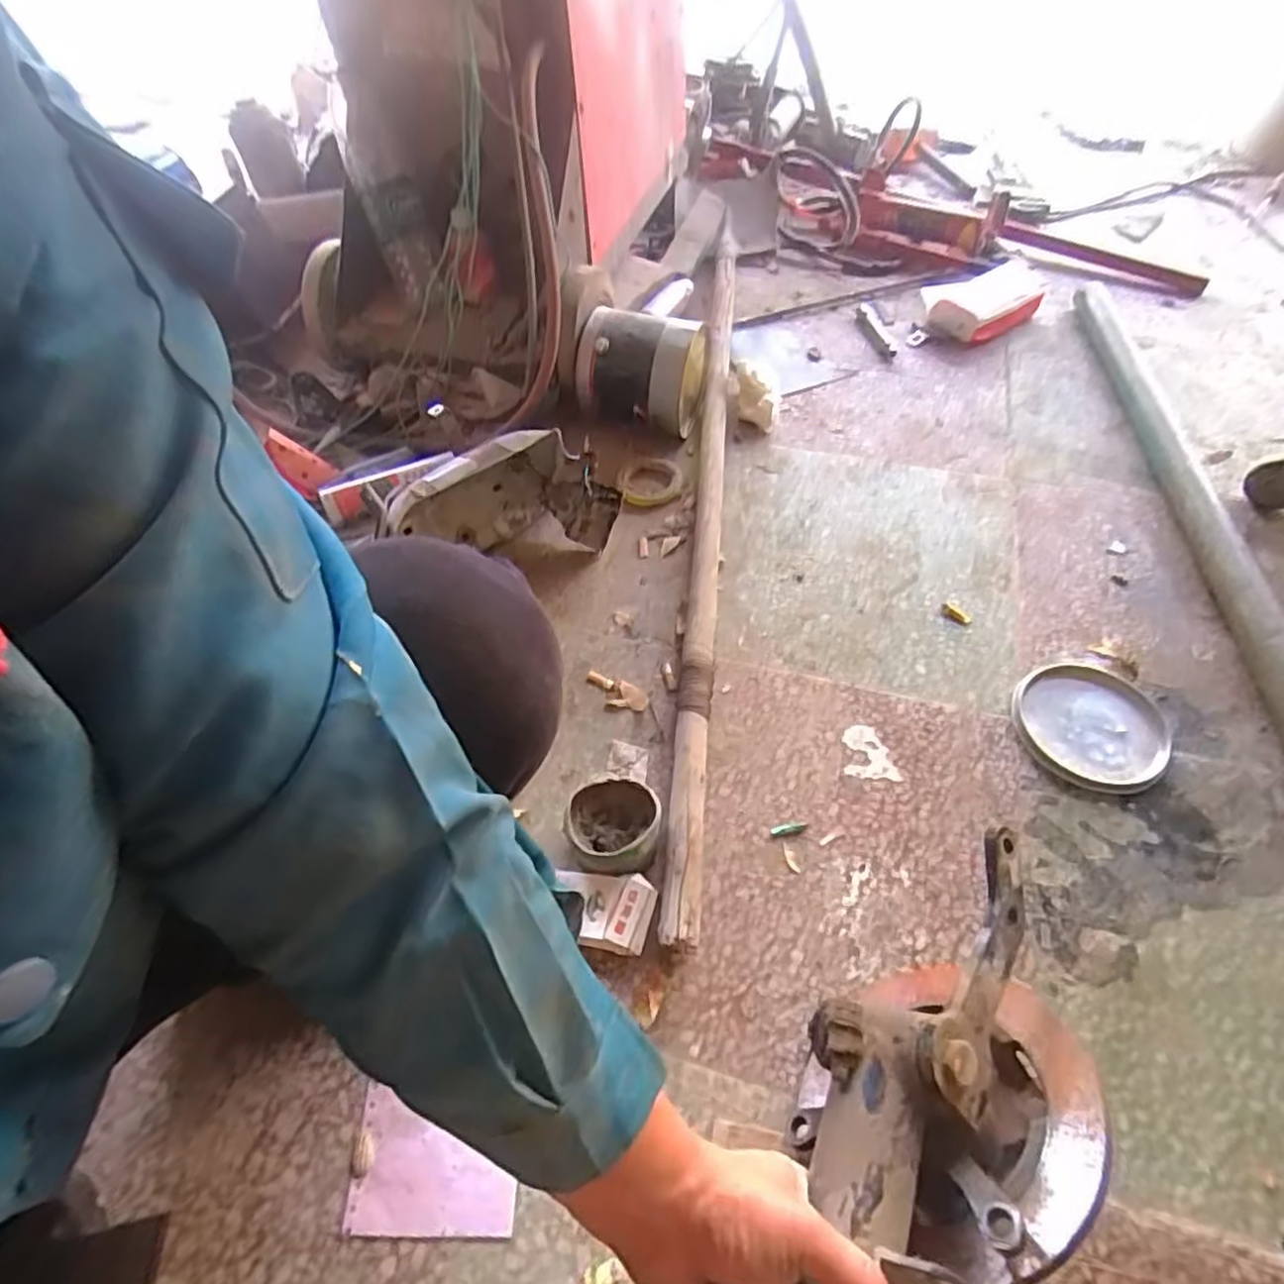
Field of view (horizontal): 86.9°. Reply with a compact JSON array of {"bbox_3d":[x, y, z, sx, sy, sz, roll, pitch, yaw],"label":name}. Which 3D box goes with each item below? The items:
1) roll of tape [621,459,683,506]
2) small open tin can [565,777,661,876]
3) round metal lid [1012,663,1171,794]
[{"bbox_3d":[0.014,-0.232,0.974,0.088,0.016,0.091,-1,54,1],"label":"roll of tape"},{"bbox_3d":[-0.027,0.177,0.642,0.085,0.063,0.079,-1,54,1],"label":"small open tin can"},{"bbox_3d":[0.474,0.085,0.719,0.143,0.009,0.148,-1,54,1],"label":"round metal lid"}]

